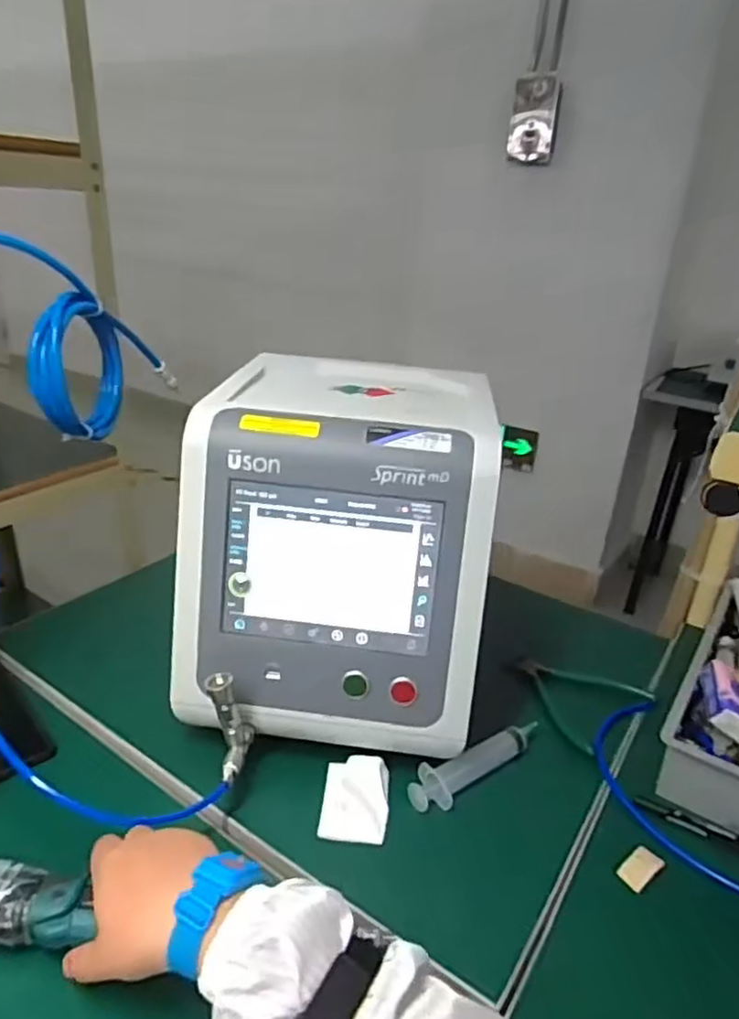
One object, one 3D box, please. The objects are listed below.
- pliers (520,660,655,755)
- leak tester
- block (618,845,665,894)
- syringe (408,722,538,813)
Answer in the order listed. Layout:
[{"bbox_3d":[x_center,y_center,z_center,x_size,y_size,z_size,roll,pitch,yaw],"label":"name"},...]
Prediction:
[{"bbox_3d":[0.202,0.184,0.681,0.118,0.017,0.124,-19,33,-40],"label":"pliers"},{"bbox_3d":[-0.026,0.025,0.630,0.249,0.254,0.296,5,25,3],"label":"leak tester"},{"bbox_3d":[0.209,0.276,0.516,0.035,0.008,0.022,-17,32,-36],"label":"block"},{"bbox_3d":[0.090,0.223,0.590,0.136,0.022,0.040,-17,32,-37],"label":"syringe"}]

